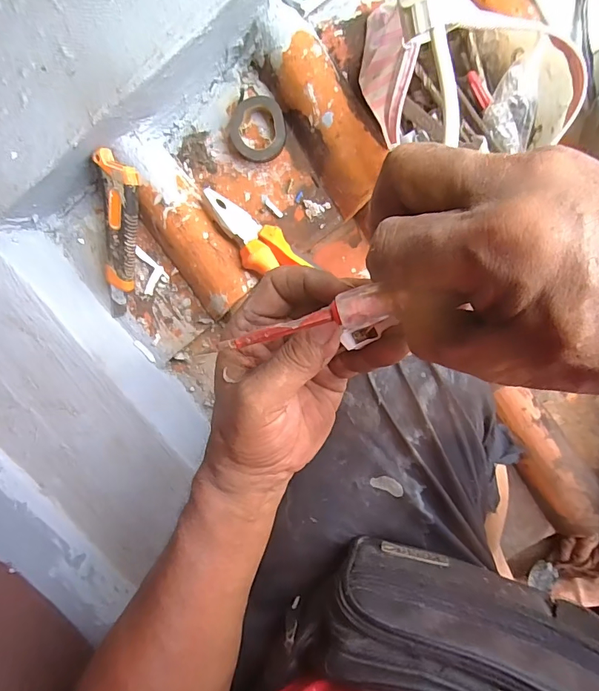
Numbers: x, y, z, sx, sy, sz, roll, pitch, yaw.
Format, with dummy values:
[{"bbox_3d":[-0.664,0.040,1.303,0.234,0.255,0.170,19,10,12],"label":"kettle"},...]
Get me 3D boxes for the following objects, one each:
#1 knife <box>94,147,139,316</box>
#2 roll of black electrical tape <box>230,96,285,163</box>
[{"bbox_3d":[-0.184,-0.107,0.427,0.036,0.017,0.163,14,117,7],"label":"knife"},{"bbox_3d":[-0.040,-0.213,0.416,0.052,0.021,0.056,0,93,8],"label":"roll of black electrical tape"}]

